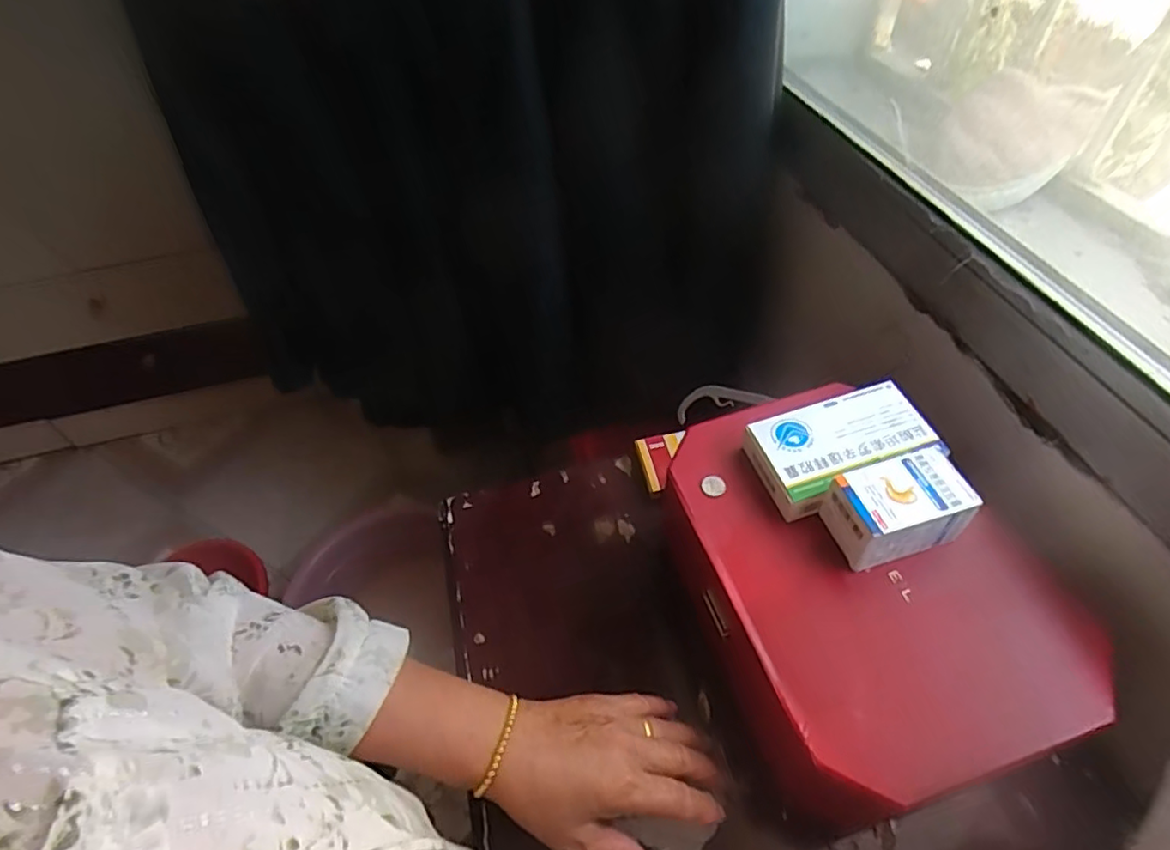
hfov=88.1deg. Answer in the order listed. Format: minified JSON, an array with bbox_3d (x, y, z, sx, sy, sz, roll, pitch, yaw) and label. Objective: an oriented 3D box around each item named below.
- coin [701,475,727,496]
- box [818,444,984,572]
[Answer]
[{"bbox_3d":[0.102,0.047,0.479,0.018,0.004,0.017,6,50,9],"label":"coin"},{"bbox_3d":[0.218,0.062,0.428,0.091,0.056,0.058,-14,50,-7],"label":"box"}]

